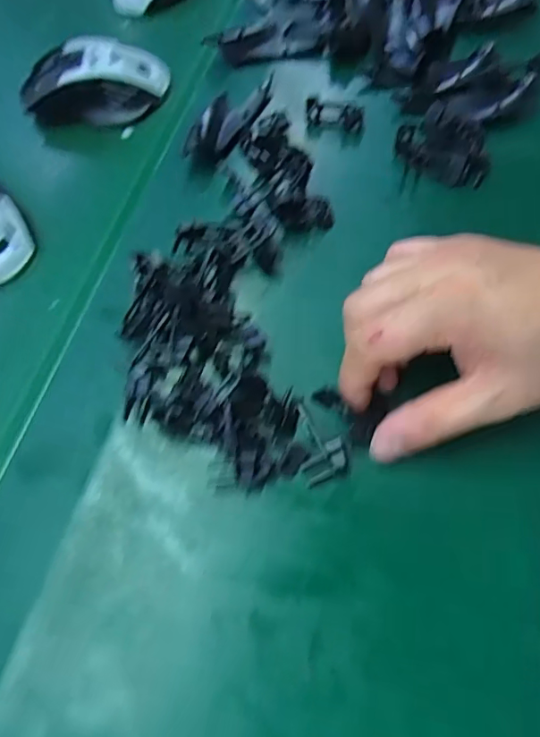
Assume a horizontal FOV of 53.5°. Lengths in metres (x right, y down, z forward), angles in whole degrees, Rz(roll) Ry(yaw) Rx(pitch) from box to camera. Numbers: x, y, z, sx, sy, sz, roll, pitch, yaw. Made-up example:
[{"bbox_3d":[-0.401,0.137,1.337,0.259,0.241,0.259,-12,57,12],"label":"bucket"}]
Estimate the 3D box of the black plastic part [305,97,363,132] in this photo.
[{"bbox_3d":[0.047,-0.188,0.397,0.042,0.020,0.012,4,65,5],"label":"black plastic part"}]

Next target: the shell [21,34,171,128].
[{"bbox_3d":[-0.139,-0.226,0.417,0.112,0.032,0.061,-6,64,0],"label":"shell"}]

